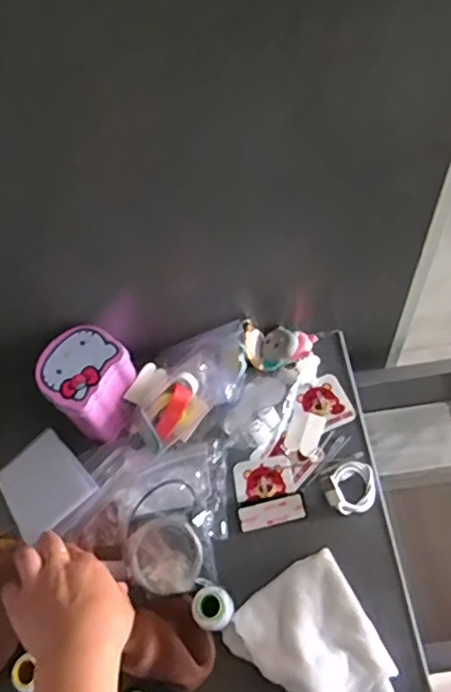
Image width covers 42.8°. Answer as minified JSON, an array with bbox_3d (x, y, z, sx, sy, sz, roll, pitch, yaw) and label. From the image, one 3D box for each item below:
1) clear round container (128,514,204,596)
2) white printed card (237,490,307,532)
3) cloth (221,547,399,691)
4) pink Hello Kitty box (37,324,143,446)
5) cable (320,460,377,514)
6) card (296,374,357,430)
[{"bbox_3d":[-0.051,0.184,0.508,0.064,0.018,0.064,0,81,2],"label":"clear round container"},{"bbox_3d":[0.044,0.156,0.543,0.063,0.009,0.027,-13,61,-1],"label":"white printed card"},{"bbox_3d":[0.071,0.249,0.476,0.110,0.023,0.121,-28,62,-9],"label":"cloth"},{"bbox_3d":[-0.131,0.036,0.570,0.081,0.080,0.085,34,70,21],"label":"pink Hello Kitty box"},{"bbox_3d":[0.120,0.132,0.540,0.053,0.019,0.043,-42,65,-16],"label":"cable"},{"bbox_3d":[0.104,0.059,0.593,0.048,0.005,0.053,-26,66,-7],"label":"card"}]

